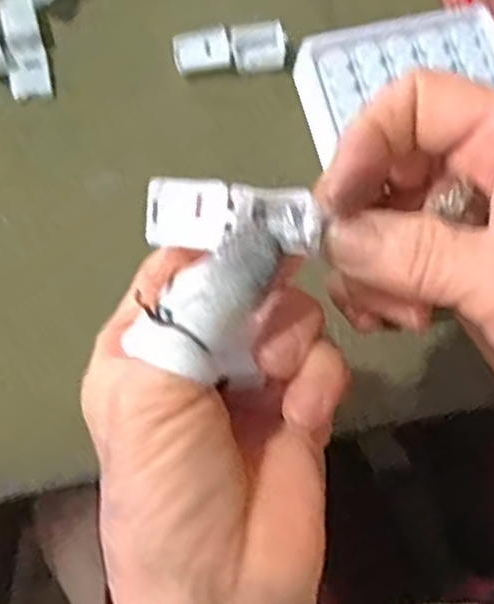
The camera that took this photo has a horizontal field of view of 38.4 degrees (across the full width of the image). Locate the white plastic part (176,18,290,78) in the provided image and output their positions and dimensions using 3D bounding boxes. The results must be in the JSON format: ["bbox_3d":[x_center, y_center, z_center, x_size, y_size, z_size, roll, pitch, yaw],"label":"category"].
[{"bbox_3d":[-0.008,-0.130,0.364,0.056,0.013,0.023,-5,72,-3],"label":"white plastic part"}]

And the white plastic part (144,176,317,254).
[{"bbox_3d":[-0.005,-0.026,0.214,0.054,0.010,0.021,7,93,28],"label":"white plastic part"}]

